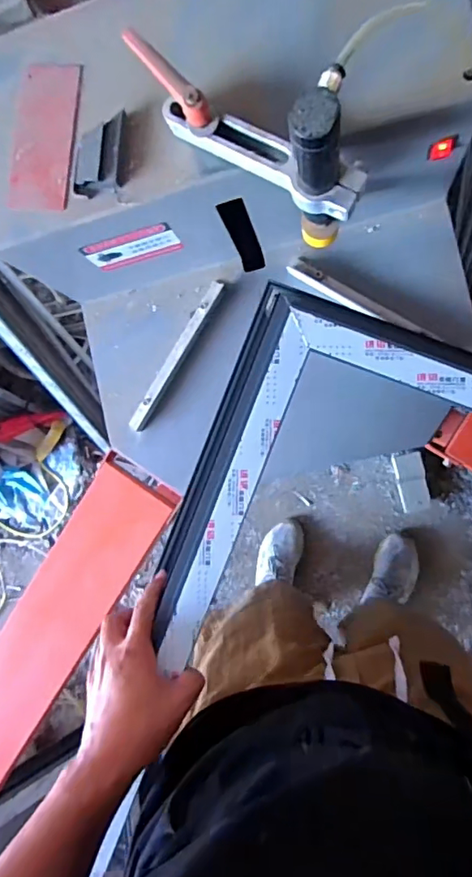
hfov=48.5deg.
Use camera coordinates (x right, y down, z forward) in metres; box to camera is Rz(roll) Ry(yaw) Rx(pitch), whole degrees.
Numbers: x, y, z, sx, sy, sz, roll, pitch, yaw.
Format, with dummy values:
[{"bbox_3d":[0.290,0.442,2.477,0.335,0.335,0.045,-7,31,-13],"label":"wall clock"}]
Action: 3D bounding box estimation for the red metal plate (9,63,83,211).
[{"bbox_3d":[-0.195,-0.305,0.531,0.068,0.007,0.144,5,91,10],"label":"red metal plate"}]

